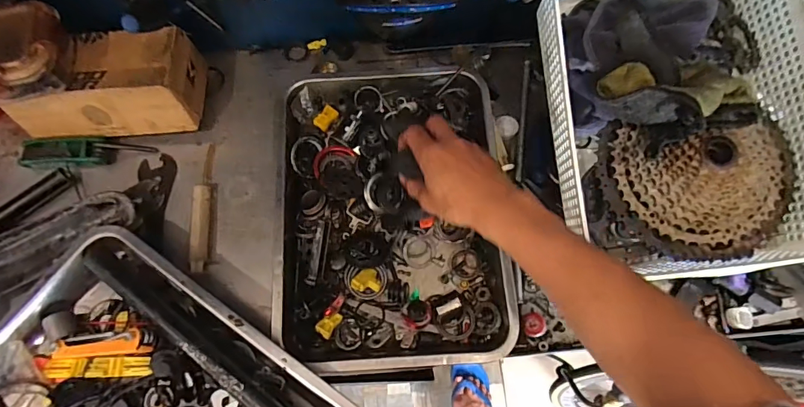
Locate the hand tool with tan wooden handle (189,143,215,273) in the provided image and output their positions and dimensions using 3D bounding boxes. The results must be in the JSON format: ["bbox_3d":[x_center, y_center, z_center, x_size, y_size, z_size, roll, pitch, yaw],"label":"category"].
[{"bbox_3d":[-0.246,0.002,0.552,0.020,0.016,0.163,-4,72,-1],"label":"hand tool with tan wooden handle"}]

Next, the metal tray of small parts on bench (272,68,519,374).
[{"bbox_3d":[-0.013,0.006,0.526,0.250,0.047,0.348,-2,72,0],"label":"metal tray of small parts on bench"}]

